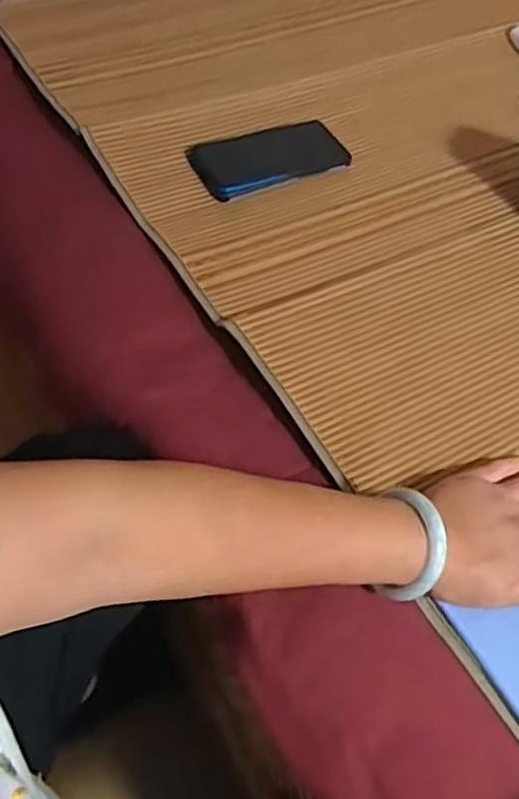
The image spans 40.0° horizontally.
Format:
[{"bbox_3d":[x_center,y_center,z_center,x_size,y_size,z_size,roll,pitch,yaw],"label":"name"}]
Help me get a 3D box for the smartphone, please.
[{"bbox_3d":[0.009,-0.260,0.757,0.162,0.007,0.088,-21,60,-18],"label":"smartphone"}]

